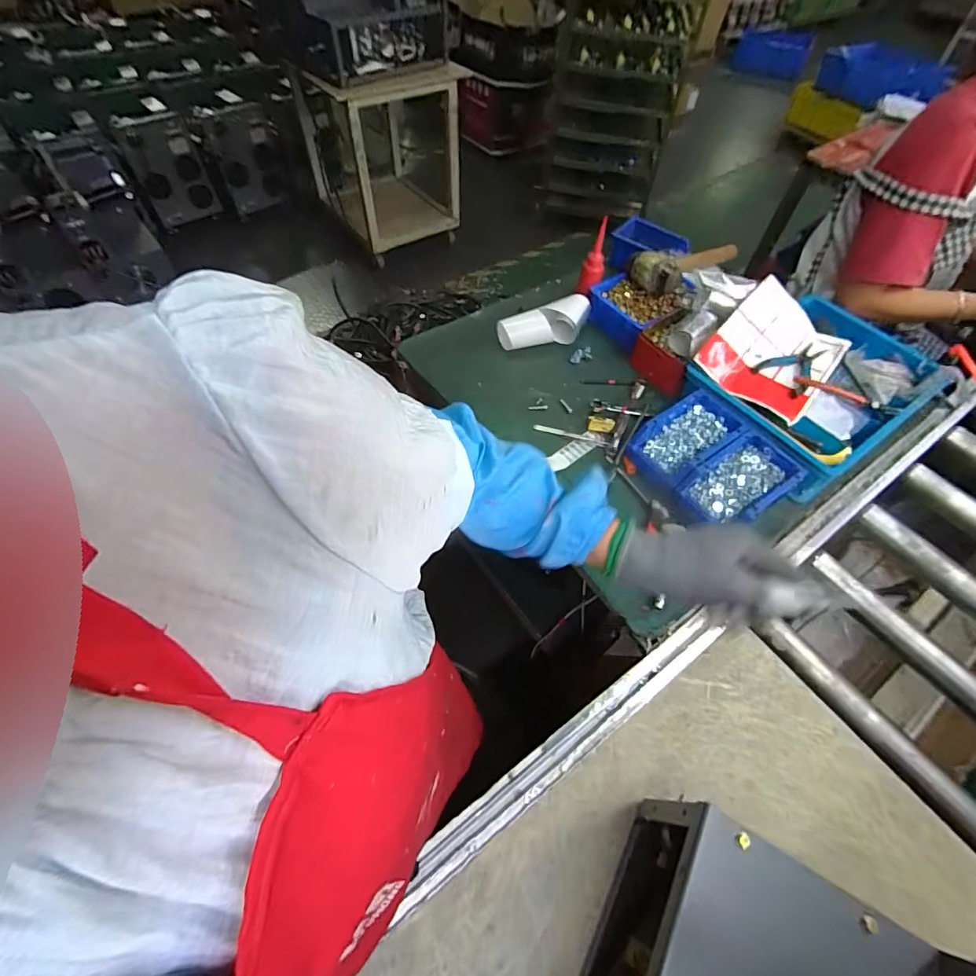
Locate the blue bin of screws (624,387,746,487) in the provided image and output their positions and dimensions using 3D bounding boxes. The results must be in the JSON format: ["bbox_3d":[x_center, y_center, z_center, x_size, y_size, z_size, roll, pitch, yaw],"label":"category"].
[{"bbox_3d":[0.316,-0.078,0.735,0.167,0.057,0.109,-35,64,-21],"label":"blue bin of screws"}]

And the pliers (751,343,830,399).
[{"bbox_3d":[0.541,-0.220,0.798,0.139,0.028,0.087,-36,65,-22],"label":"pliers"}]

